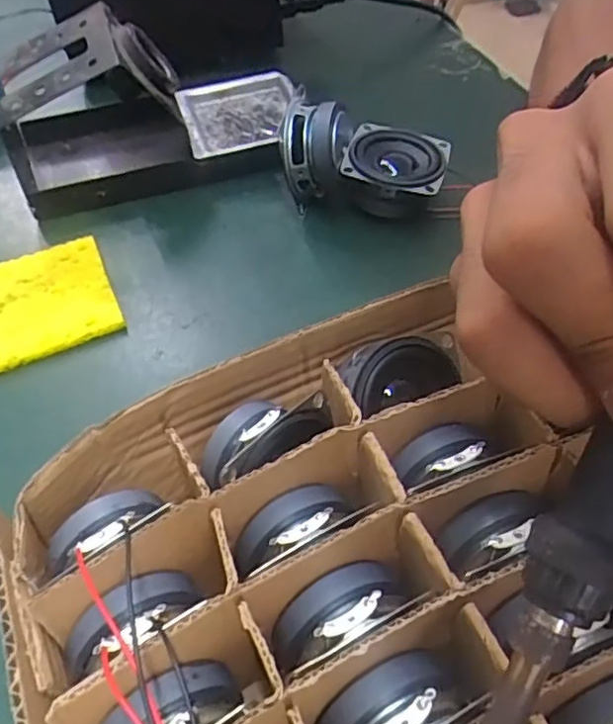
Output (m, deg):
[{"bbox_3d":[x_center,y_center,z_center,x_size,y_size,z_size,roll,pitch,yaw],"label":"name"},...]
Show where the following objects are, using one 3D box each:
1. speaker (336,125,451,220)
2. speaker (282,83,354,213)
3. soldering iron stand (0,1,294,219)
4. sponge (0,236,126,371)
[{"bbox_3d":[0.048,-0.102,0.345,0.051,0.027,0.051,13,55,11],"label":"speaker"},{"bbox_3d":[0.006,-0.111,0.340,0.034,0.050,0.045,4,54,5],"label":"speaker"},{"bbox_3d":[-0.085,-0.146,0.351,0.164,0.070,0.075,-16,55,-9],"label":"soldering iron stand"},{"bbox_3d":[-0.129,-0.030,0.314,0.065,0.008,0.065,-21,56,-13],"label":"sponge"}]

